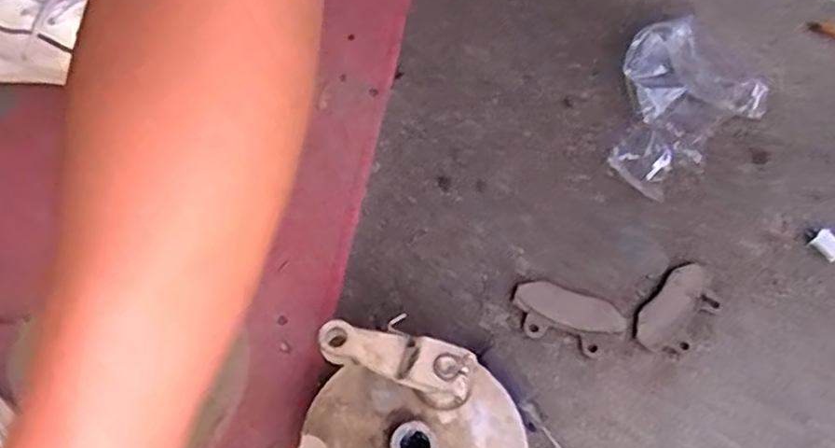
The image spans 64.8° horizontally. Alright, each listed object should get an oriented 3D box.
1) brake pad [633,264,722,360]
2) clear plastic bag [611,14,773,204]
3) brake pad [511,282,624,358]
[{"bbox_3d":[0.176,0.057,0.441,0.037,0.004,0.070,39,68,19],"label":"brake pad"},{"bbox_3d":[0.190,-0.101,0.499,0.133,0.056,0.112,-32,66,-16],"label":"clear plastic bag"},{"bbox_3d":[0.099,0.062,0.439,0.071,0.006,0.037,17,62,9],"label":"brake pad"}]

